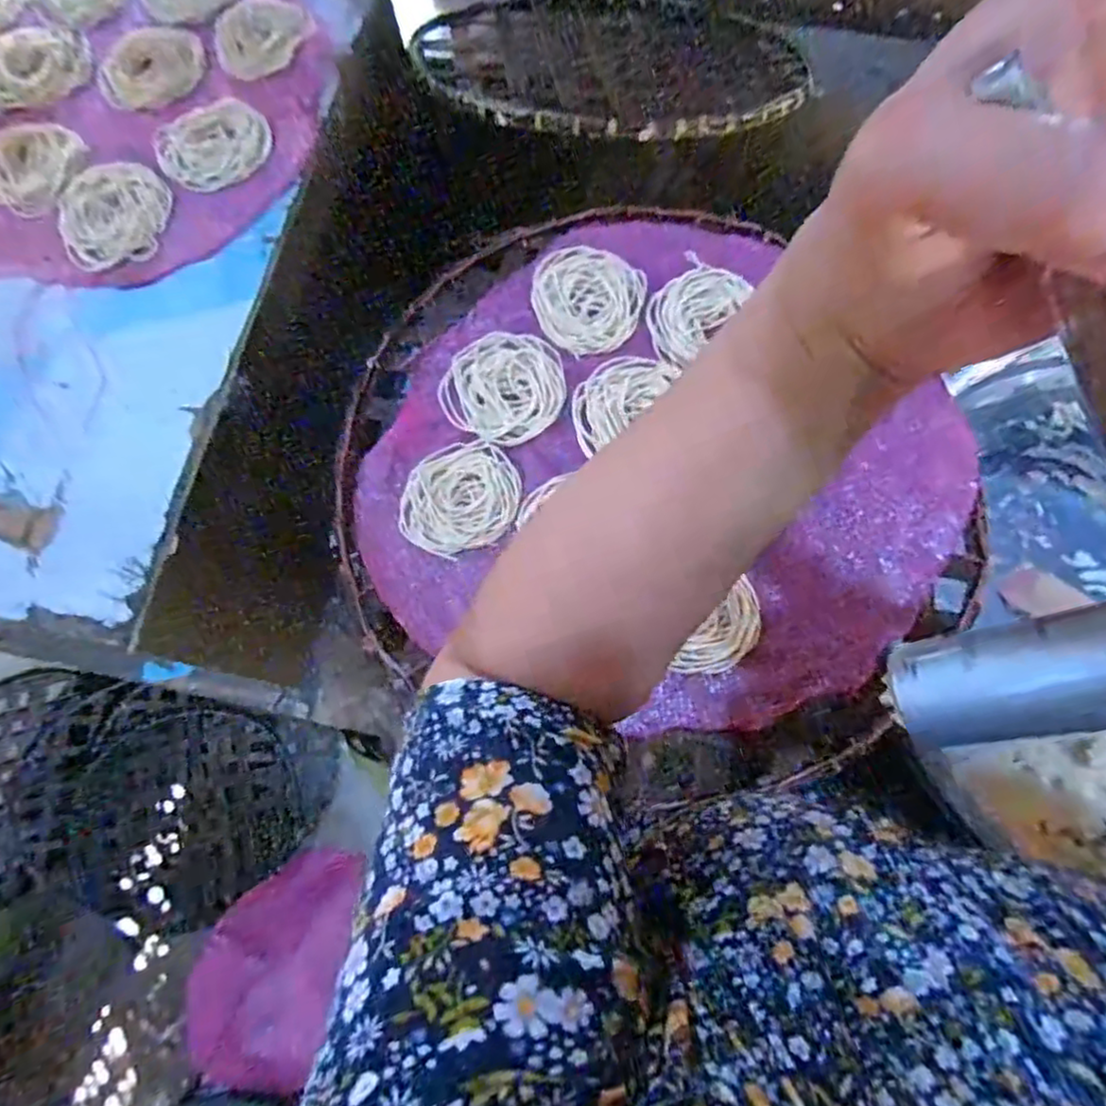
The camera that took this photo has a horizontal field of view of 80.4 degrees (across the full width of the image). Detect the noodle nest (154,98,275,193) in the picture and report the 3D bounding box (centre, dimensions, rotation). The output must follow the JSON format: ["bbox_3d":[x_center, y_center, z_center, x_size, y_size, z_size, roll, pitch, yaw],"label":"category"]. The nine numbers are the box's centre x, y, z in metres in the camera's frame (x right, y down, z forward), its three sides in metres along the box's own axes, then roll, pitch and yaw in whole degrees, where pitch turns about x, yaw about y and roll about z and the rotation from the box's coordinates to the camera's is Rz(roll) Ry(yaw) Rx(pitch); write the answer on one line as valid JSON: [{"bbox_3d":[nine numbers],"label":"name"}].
[{"bbox_3d":[-0.231,-0.279,0.445,0.073,0.004,0.074,-31,75,-7],"label":"noodle nest"}]

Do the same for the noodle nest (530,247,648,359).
[{"bbox_3d":[0.022,-0.170,0.431,0.076,0.007,0.070,0,74,2],"label":"noodle nest"}]

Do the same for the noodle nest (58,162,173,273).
[{"bbox_3d":[-0.289,-0.225,0.431,0.071,0.006,0.082,-16,74,-3],"label":"noodle nest"}]

